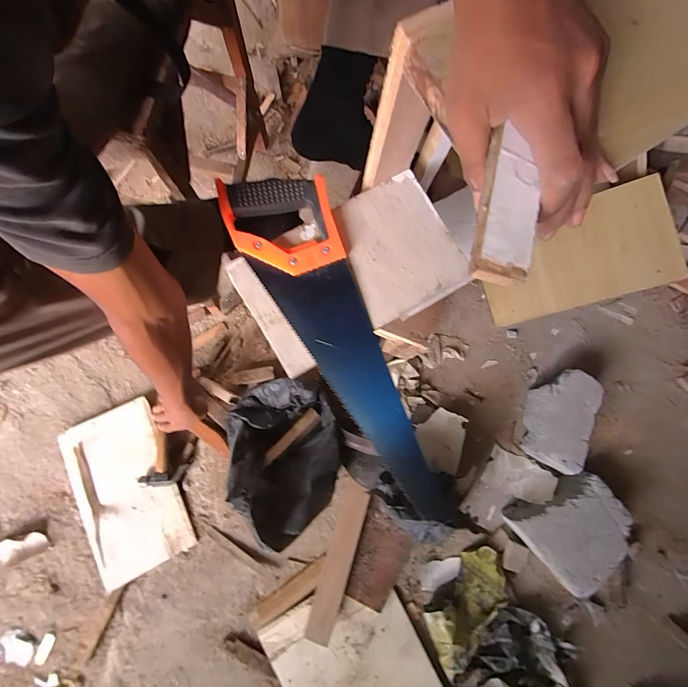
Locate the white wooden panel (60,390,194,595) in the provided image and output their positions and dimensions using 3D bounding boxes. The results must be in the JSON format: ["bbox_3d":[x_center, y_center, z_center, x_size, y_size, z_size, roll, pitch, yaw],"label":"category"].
[{"bbox_3d":[-0.464,0.306,0.693,0.189,0.027,0.336,-26,78,-9],"label":"white wooden panel"}]

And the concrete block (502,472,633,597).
[{"bbox_3d":[0.476,0.385,0.693,0.206,0.079,0.193,-33,82,-7],"label":"concrete block"}]

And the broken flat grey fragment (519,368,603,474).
[{"bbox_3d":[0.470,0.164,0.726,0.125,0.075,0.213,17,79,2],"label":"broken flat grey fragment"}]

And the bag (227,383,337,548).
[{"bbox_3d":[-0.119,0.209,0.648,0.211,0.164,0.272,-19,80,-5],"label":"bag"}]

